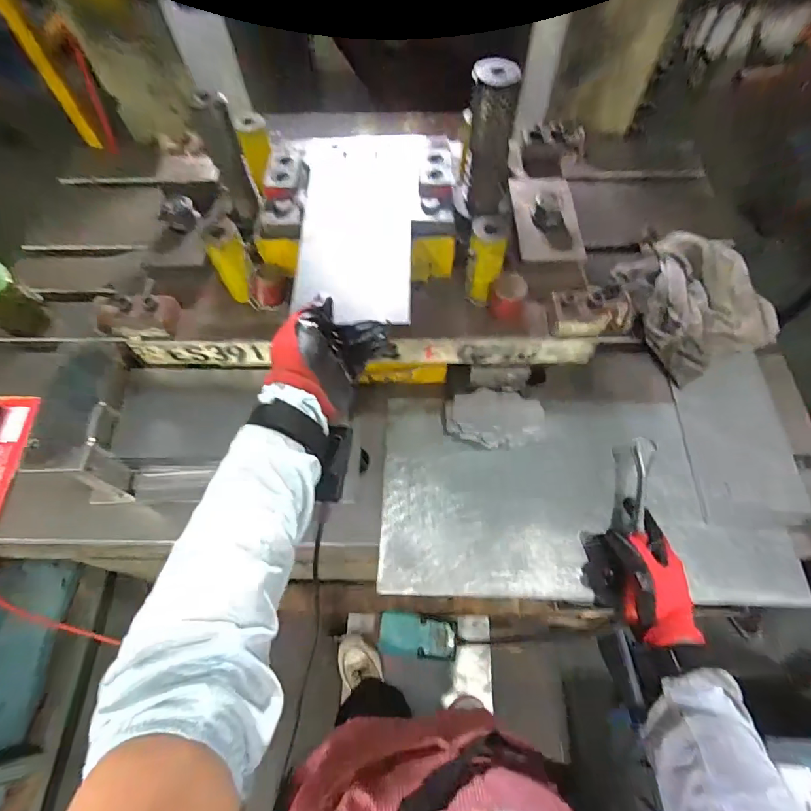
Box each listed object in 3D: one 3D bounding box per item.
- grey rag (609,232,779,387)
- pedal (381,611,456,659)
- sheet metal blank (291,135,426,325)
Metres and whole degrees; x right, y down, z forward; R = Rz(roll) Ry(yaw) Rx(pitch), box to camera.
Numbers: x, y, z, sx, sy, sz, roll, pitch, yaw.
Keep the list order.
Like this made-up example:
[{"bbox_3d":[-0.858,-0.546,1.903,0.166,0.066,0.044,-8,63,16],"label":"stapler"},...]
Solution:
[{"bbox_3d":[0.416,-0.166,0.675,0.183,0.070,0.228,-22,63,-10],"label":"grey rag"},{"bbox_3d":[0.040,0.595,1.167,0.220,0.061,0.101,17,60,-19],"label":"pedal"},{"bbox_3d":[-0.054,-0.219,0.522,0.135,0.008,0.298,4,63,2],"label":"sheet metal blank"}]

